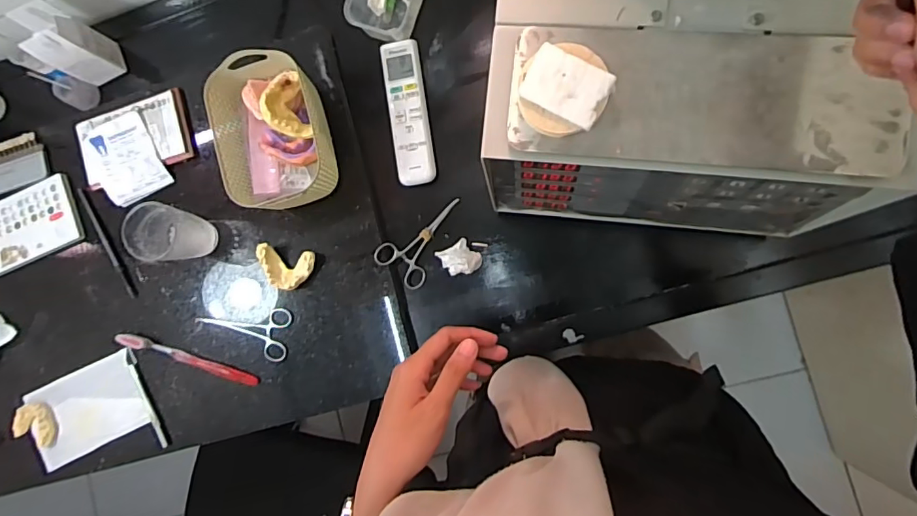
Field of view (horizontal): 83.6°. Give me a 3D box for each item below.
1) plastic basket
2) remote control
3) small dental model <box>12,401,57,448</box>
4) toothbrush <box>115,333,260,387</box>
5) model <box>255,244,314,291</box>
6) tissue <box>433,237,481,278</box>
[{"bbox_3d":[-0.217,-0.144,0.611,0.126,0.086,0.181,-16,86,7],"label":"plastic basket"},{"bbox_3d":[-0.062,-0.181,0.640,0.047,0.021,0.179,-9,87,7],"label":"remote control"},{"bbox_3d":[-0.559,0.219,0.680,0.052,0.018,0.053,10,90,8],"label":"small dental model"},{"bbox_3d":[-0.345,0.130,0.650,0.186,0.023,0.016,18,91,8],"label":"toothbrush"},{"bbox_3d":[-0.212,0.013,0.632,0.067,0.029,0.050,9,90,8],"label":"model"},{"bbox_3d":[0.000,0.002,0.614,0.050,0.047,0.039,-23,86,6],"label":"tissue"}]

